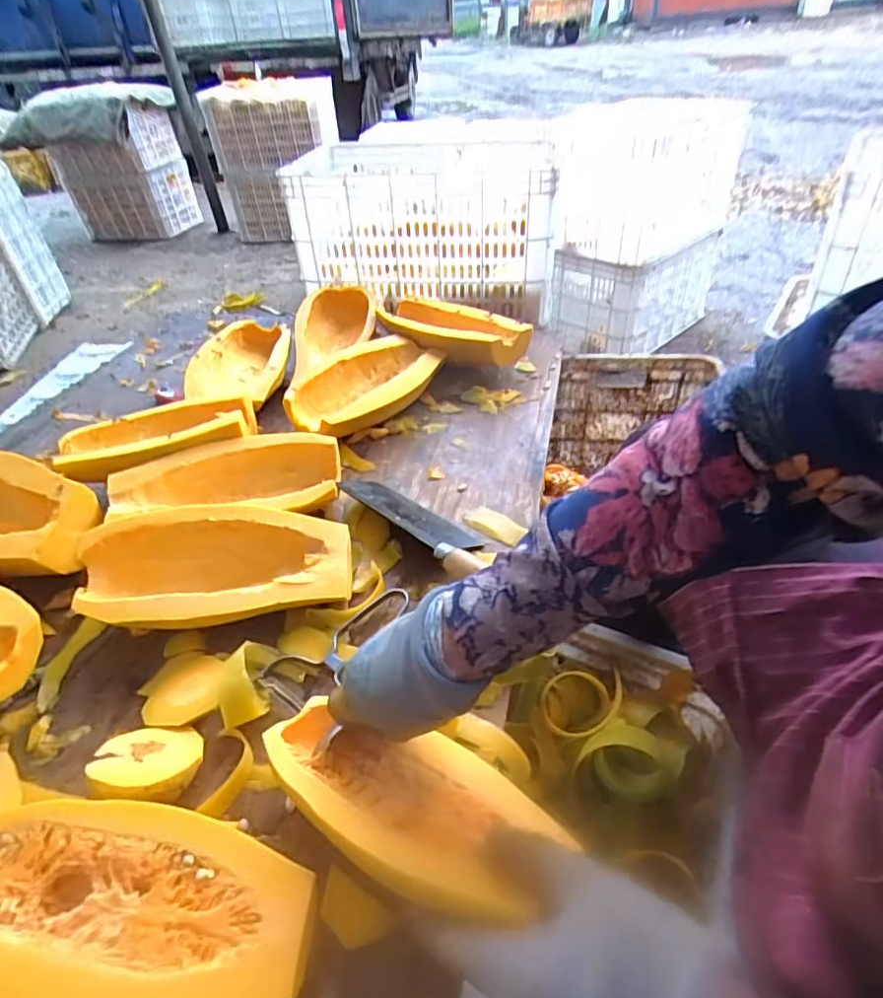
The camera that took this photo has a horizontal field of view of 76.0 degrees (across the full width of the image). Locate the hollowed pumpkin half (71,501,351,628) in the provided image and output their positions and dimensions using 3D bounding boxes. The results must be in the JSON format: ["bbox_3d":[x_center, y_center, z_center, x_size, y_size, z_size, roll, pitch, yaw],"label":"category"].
[{"bbox_3d":[-0.213,0.068,0.552,0.247,0.080,0.119,-10,42,-5],"label":"hollowed pumpkin half"}]

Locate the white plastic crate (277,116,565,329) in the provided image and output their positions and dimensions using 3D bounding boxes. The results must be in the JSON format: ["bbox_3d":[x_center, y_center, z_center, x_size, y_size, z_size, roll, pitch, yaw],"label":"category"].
[{"bbox_3d":[0.000,-0.703,1.333,0.510,0.249,0.739,3,42,10],"label":"white plastic crate"}]

